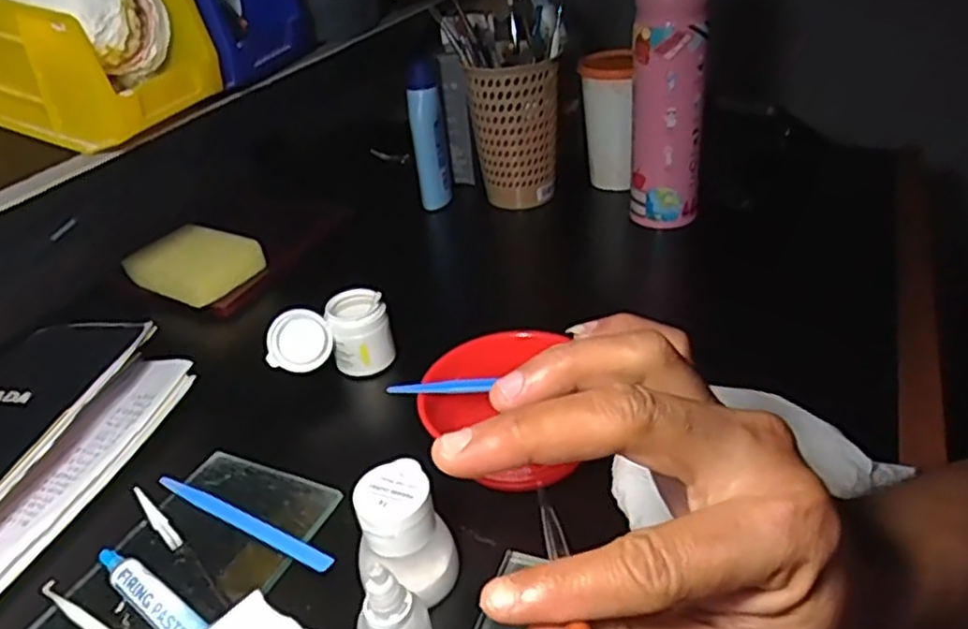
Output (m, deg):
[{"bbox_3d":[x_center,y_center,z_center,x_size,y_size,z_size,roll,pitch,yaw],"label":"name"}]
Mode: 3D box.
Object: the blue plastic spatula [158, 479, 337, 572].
[{"bbox_3d":[-0.140,0.119,0.413,0.134,0.004,0.011,15,38,29],"label":"blue plastic spatula"}]

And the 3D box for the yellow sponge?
[{"bbox_3d":[-0.261,-0.048,0.649,0.103,0.029,0.081,15,39,29],"label":"yellow sponge"}]

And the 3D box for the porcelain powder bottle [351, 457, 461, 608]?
[{"bbox_3d":[-0.038,0.110,0.356,0.045,0.060,0.042,-2,33,6],"label":"porcelain powder bottle"}]

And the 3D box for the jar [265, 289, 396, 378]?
[{"bbox_3d":[-0.111,0.021,0.516,0.084,0.056,0.039,-20,35,-20],"label":"jar"}]

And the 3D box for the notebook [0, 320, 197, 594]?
[{"bbox_3d":[-0.301,0.081,0.435,0.125,0.068,0.225,5,35,16],"label":"notebook"}]

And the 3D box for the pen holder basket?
[{"bbox_3d":[0.030,-0.178,0.702,0.084,0.142,0.065,-6,33,1],"label":"pen holder basket"}]

